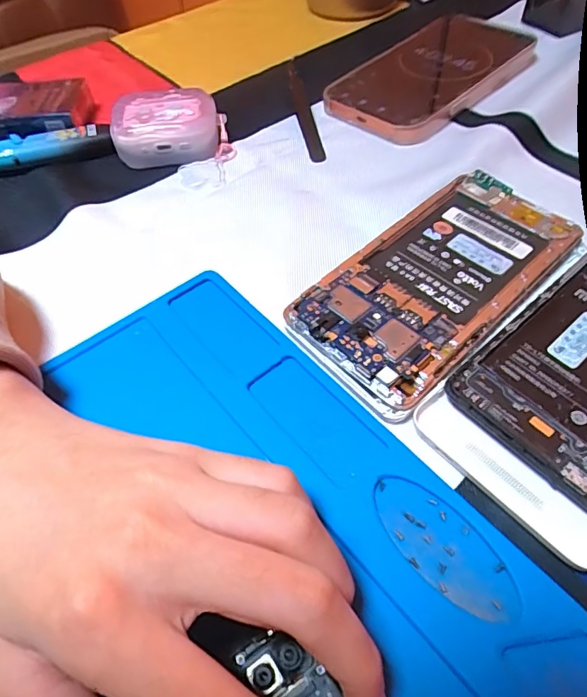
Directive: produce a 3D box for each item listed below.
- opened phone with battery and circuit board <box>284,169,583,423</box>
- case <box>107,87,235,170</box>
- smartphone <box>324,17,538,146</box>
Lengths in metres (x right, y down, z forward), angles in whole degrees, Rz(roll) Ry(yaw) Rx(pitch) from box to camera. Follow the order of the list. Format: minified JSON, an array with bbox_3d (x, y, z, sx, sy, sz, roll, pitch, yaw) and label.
[{"bbox_3d":[0.068,-0.034,0.221,0.142,0.013,0.067,-39,61,-22],"label":"opened phone with battery and circuit board"},{"bbox_3d":[-0.078,-0.143,0.306,0.071,0.030,0.045,-4,54,2],"label":"case"},{"bbox_3d":[0.100,-0.201,0.343,0.083,0.015,0.163,37,65,26],"label":"smartphone"}]

